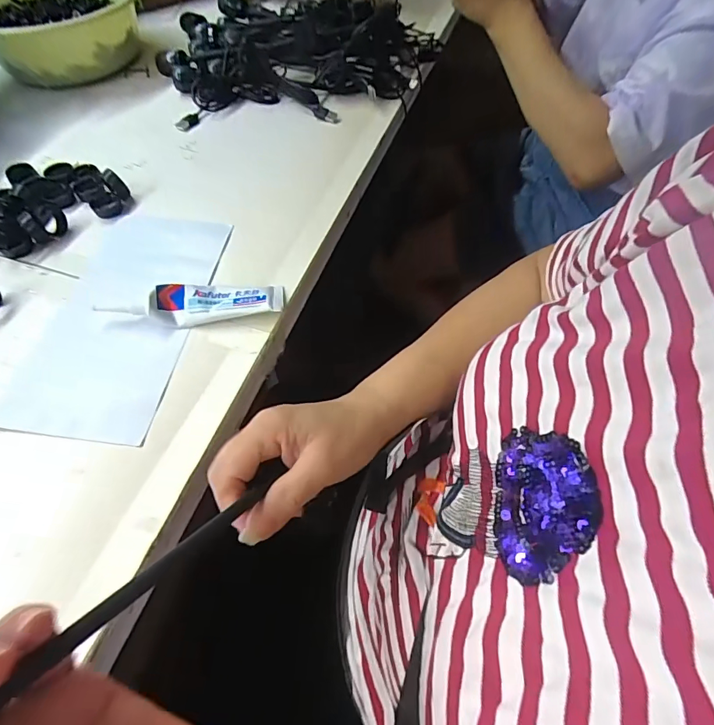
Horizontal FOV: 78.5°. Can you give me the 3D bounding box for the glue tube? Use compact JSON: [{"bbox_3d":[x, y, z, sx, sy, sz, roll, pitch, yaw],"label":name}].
[{"bbox_3d":[-0.135,-0.047,0.368,0.144,0.027,0.032,-6,56,-4],"label":"glue tube"}]

